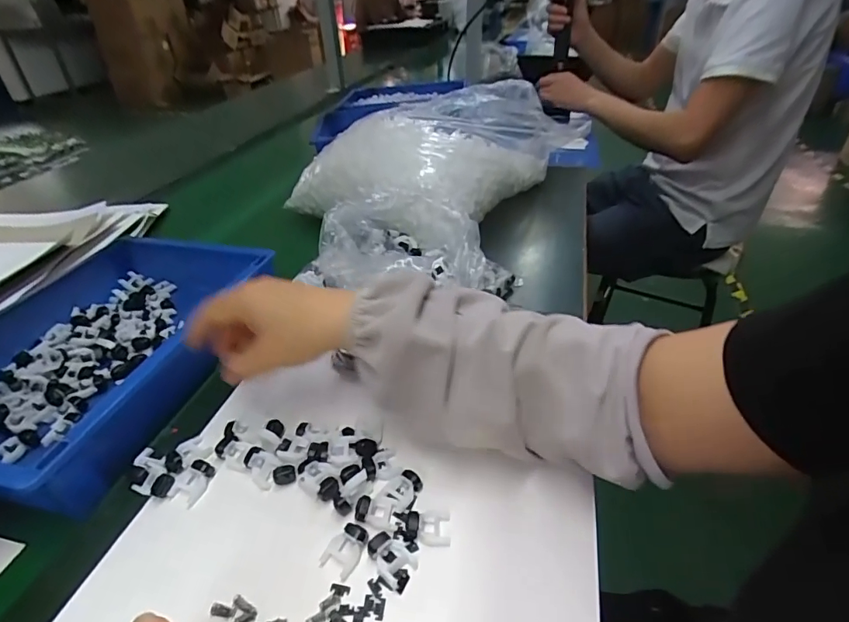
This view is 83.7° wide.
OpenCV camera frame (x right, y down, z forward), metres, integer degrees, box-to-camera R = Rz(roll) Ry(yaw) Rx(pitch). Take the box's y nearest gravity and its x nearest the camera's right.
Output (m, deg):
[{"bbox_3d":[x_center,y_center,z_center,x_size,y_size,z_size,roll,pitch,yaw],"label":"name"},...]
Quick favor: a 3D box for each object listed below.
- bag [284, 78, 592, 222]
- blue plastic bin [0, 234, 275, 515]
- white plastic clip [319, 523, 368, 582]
[{"bbox_3d":[0.024,-0.254,0.730,0.280,0.117,0.375,27,46,35],"label":"bag"},{"bbox_3d":[-0.310,0.027,0.453,0.219,0.054,0.307,7,37,13],"label":"blue plastic bin"},{"bbox_3d":[-0.050,0.152,0.304,0.021,0.010,0.030,20,42,28],"label":"white plastic clip"}]

